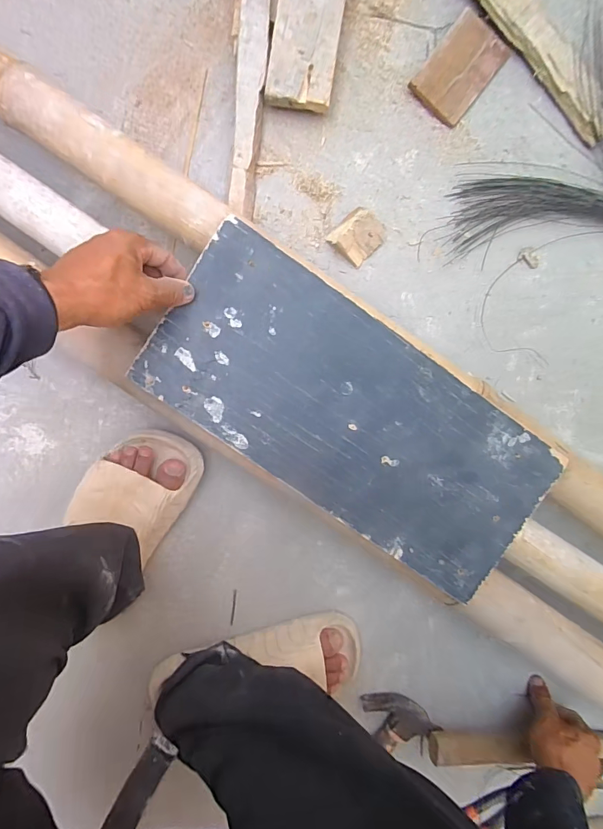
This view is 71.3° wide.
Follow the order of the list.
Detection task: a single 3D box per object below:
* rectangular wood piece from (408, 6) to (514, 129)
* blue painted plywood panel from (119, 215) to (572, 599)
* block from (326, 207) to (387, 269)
[{"bbox_3d":[0.196,-0.429,0.522,0.076,0.019,0.111,39,93,-6],"label":"rectangular wood piece"},{"bbox_3d":[0.057,0.004,0.453,0.440,0.010,0.197,35,93,-4],"label":"blue painted plywood panel"},{"bbox_3d":[0.075,-0.228,0.535,0.064,0.033,0.054,-44,96,2],"label":"block"}]

